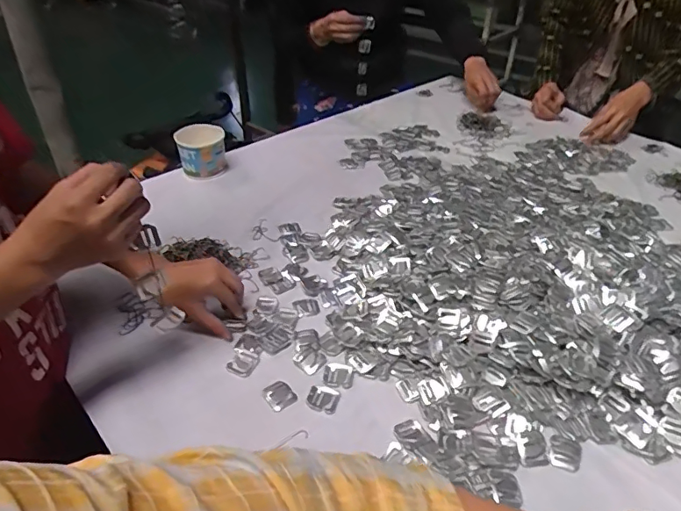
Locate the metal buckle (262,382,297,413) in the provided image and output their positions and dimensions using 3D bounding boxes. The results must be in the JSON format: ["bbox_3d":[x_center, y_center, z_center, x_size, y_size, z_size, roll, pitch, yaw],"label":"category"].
[{"bbox_3d":[-0.069,0.159,0.580,0.031,0.006,0.031,-20,43,-25],"label":"metal buckle"}]

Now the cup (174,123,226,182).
[{"bbox_3d":[-0.264,-0.199,0.962,0.090,0.073,0.087,-6,38,-9],"label":"cup"}]

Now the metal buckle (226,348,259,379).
[{"bbox_3d":[-0.118,0.130,0.616,0.032,0.004,0.036,13,39,14],"label":"metal buckle"}]

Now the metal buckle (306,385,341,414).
[{"bbox_3d":[-0.019,0.162,0.577,0.035,0.006,0.032,10,39,10],"label":"metal buckle"}]

